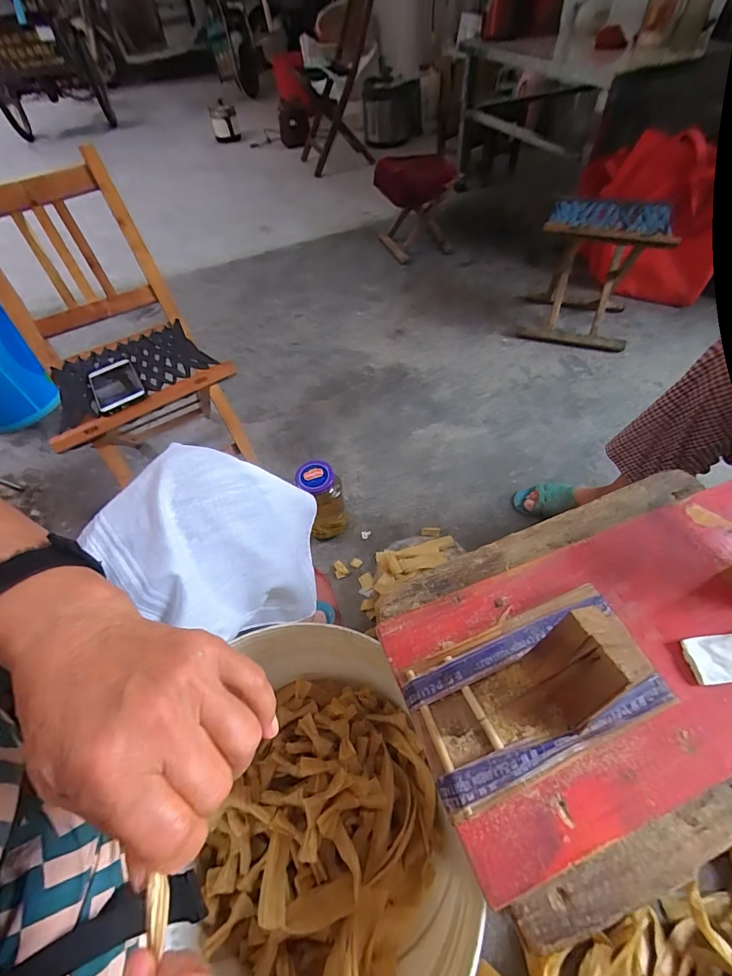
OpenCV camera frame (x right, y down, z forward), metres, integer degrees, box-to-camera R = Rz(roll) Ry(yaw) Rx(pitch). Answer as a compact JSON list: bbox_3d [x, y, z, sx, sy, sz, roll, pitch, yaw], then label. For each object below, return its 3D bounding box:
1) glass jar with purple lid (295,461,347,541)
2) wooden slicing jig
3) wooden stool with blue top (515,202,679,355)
[{"bbox_3d":[-0.082,0.032,0.824,0.078,0.188,0.074,-4,56,5],"label":"glass jar with purple lid"},{"bbox_3d":[0.104,0.115,0.241,0.159,0.074,0.084,-22,56,-7],"label":"wooden slicing jig"},{"bbox_3d":[0.652,-0.624,1.183,0.296,0.320,0.260,16,60,18],"label":"wooden stool with blue top"}]

